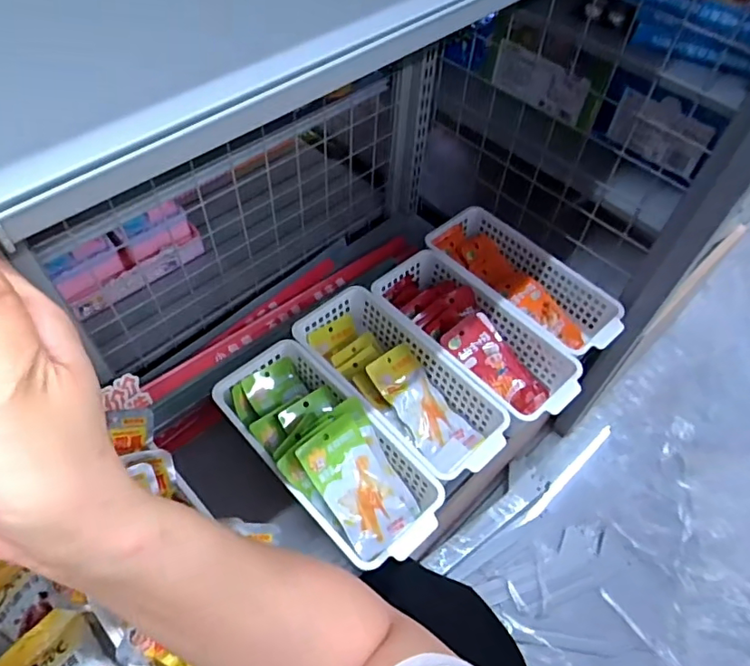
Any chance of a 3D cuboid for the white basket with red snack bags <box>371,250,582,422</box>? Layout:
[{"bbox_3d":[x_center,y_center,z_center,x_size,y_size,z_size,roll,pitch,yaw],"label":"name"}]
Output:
[{"bbox_3d":[0.135,0.011,0.774,0.135,0.073,0.308,-37,64,-25],"label":"white basket with red snack bags"}]

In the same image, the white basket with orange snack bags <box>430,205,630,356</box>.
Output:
[{"bbox_3d":[0.218,-0.069,0.840,0.310,0.074,0.140,38,61,22],"label":"white basket with orange snack bags"}]

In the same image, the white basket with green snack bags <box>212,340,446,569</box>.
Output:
[{"bbox_3d":[-0.058,0.135,0.654,0.130,0.083,0.301,-37,64,-25],"label":"white basket with green snack bags"}]

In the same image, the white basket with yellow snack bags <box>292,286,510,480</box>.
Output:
[{"bbox_3d":[0.028,0.070,0.726,0.132,0.069,0.309,-34,63,-24],"label":"white basket with yellow snack bags"}]

